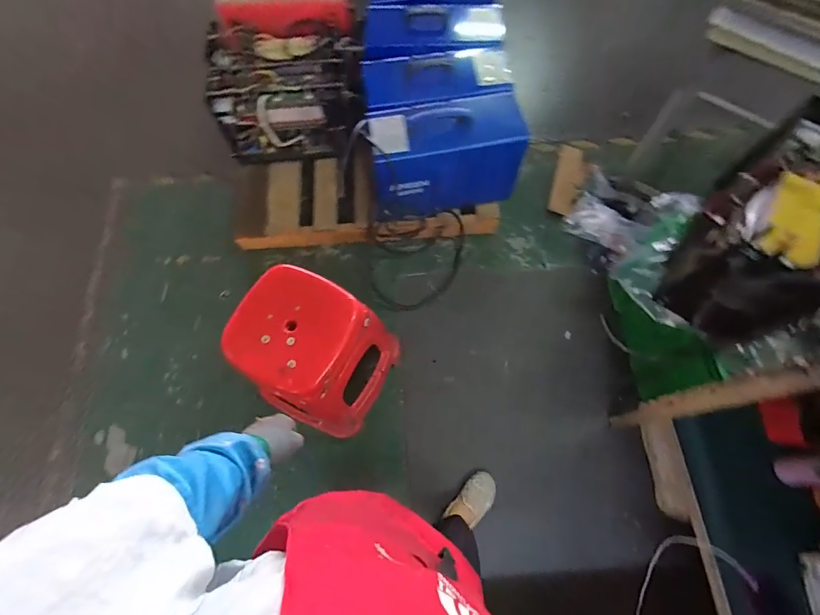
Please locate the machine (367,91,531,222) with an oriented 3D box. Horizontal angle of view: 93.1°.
[{"bbox_3d":[0.112,-0.523,1.305,0.495,0.358,0.241,-13,69,-3],"label":"machine"}]

